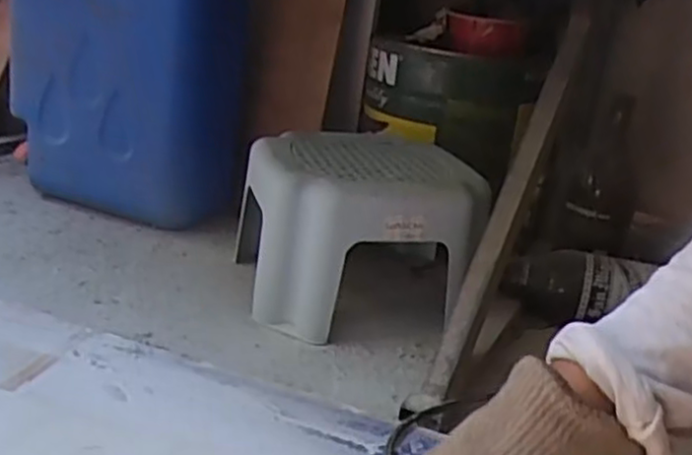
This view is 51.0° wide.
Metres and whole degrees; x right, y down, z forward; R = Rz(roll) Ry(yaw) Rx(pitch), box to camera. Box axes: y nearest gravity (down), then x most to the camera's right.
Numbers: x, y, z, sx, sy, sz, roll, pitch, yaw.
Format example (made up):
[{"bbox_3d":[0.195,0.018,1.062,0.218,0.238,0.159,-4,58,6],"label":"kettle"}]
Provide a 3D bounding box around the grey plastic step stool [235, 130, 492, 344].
[{"bbox_3d":[0.013,-0.006,0.894,0.267,0.165,0.281,-2,23,-16],"label":"grey plastic step stool"}]

